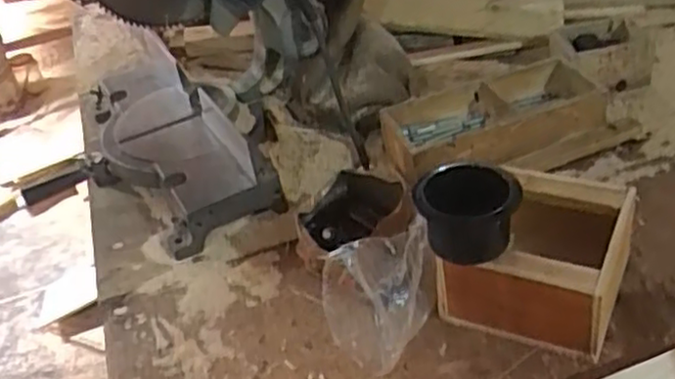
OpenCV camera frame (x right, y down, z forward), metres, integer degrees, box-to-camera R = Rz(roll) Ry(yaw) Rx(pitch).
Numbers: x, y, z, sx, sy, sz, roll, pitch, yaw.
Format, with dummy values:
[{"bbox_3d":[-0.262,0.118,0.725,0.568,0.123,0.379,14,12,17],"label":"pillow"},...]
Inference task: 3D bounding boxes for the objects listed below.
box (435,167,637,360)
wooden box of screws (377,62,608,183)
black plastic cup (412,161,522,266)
[{"bbox_3d":[0.211,0.068,0.754,0.170,0.102,0.152,13,45,27],"label":"box"},{"bbox_3d":[0.205,-0.100,0.937,0.281,0.044,0.147,-18,39,-9],"label":"wooden box of screws"},{"bbox_3d":[0.127,0.023,0.710,0.104,0.059,0.089,3,40,17],"label":"black plastic cup"}]

